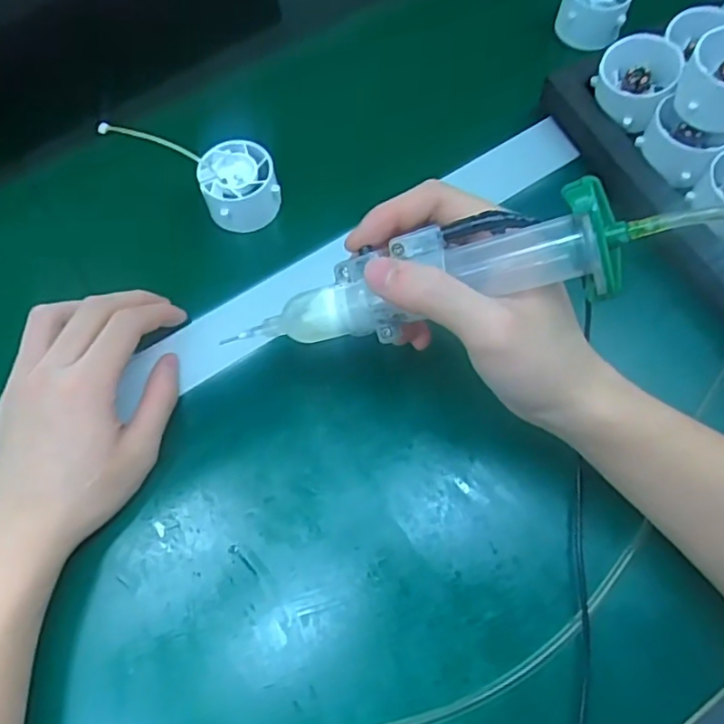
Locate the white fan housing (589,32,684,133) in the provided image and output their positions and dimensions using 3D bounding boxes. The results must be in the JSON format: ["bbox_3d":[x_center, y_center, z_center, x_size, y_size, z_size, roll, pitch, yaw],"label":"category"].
[{"bbox_3d":[0.185,-0.191,0.404,0.050,0.035,0.054,0,67,0],"label":"white fan housing"}]

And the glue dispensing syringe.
[{"bbox_3d":[0.024,-0.036,0.271,0.172,0.030,0.041,-13,70,20],"label":"glue dispensing syringe"}]

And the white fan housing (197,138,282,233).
[{"bbox_3d":[-0.083,-0.119,0.408,0.049,0.028,0.052,-21,69,-8],"label":"white fan housing"}]

